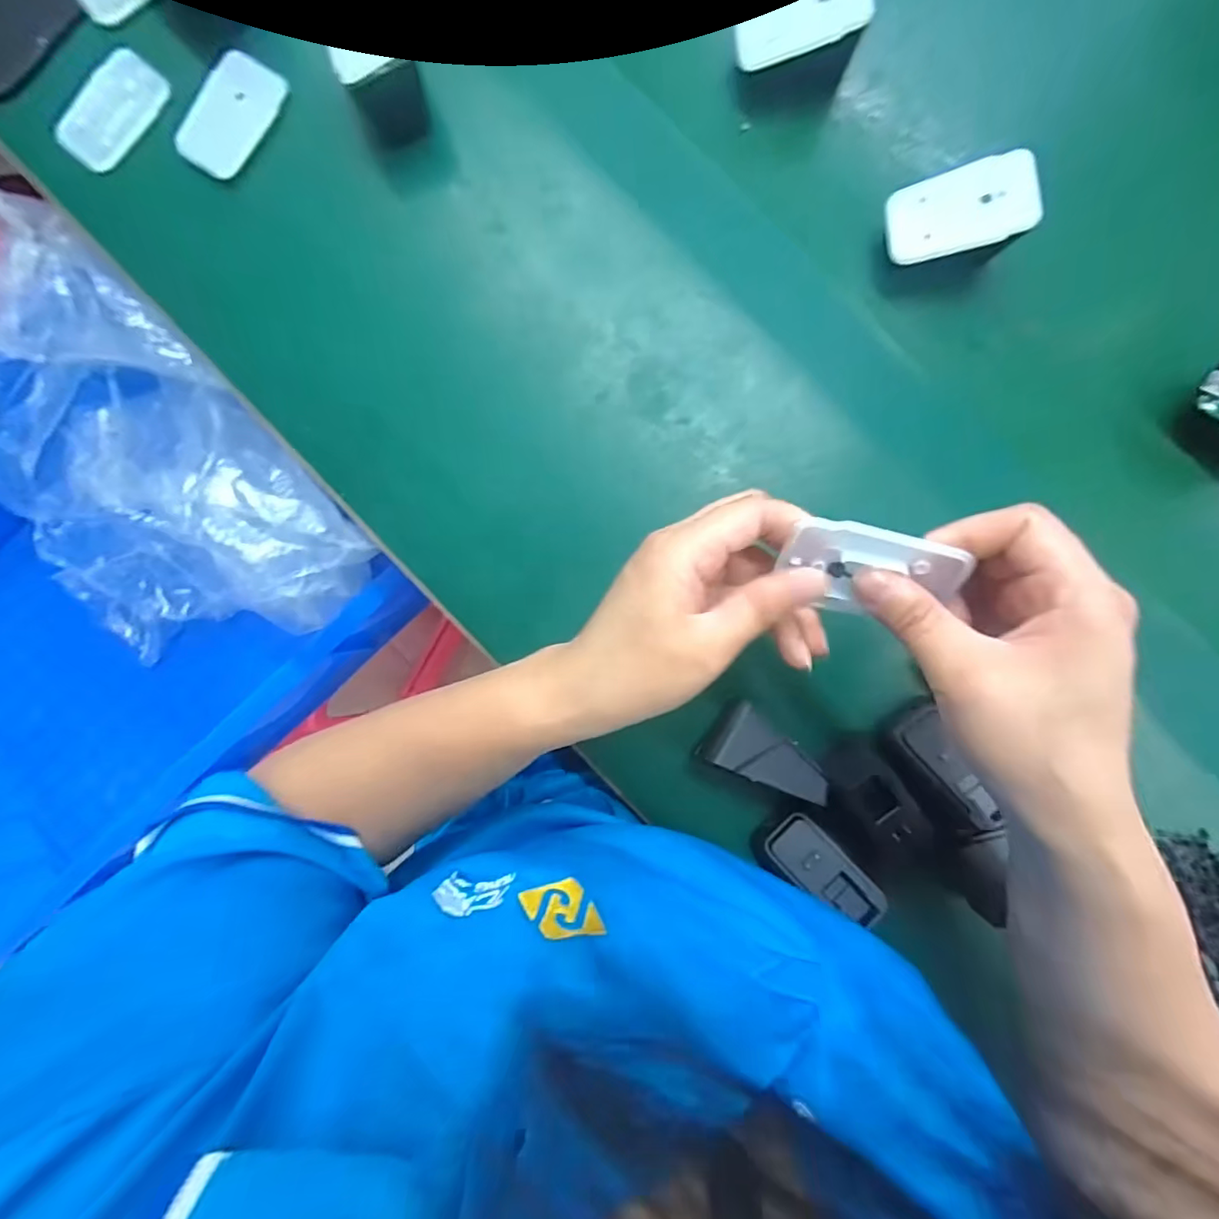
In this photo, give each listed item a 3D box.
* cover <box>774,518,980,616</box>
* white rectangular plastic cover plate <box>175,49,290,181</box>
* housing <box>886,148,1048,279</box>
[{"bbox_3d":[0.104,-0.014,0.222,0.066,0.004,0.039,15,130,3],"label":"cover"},{"bbox_3d":[-0.230,-0.299,0.338,0.047,0.007,0.070,39,90,3],"label":"white rectangular plastic cover plate"},{"bbox_3d":[0.195,-0.216,0.314,0.069,0.033,0.045,-9,91,24],"label":"housing"}]

